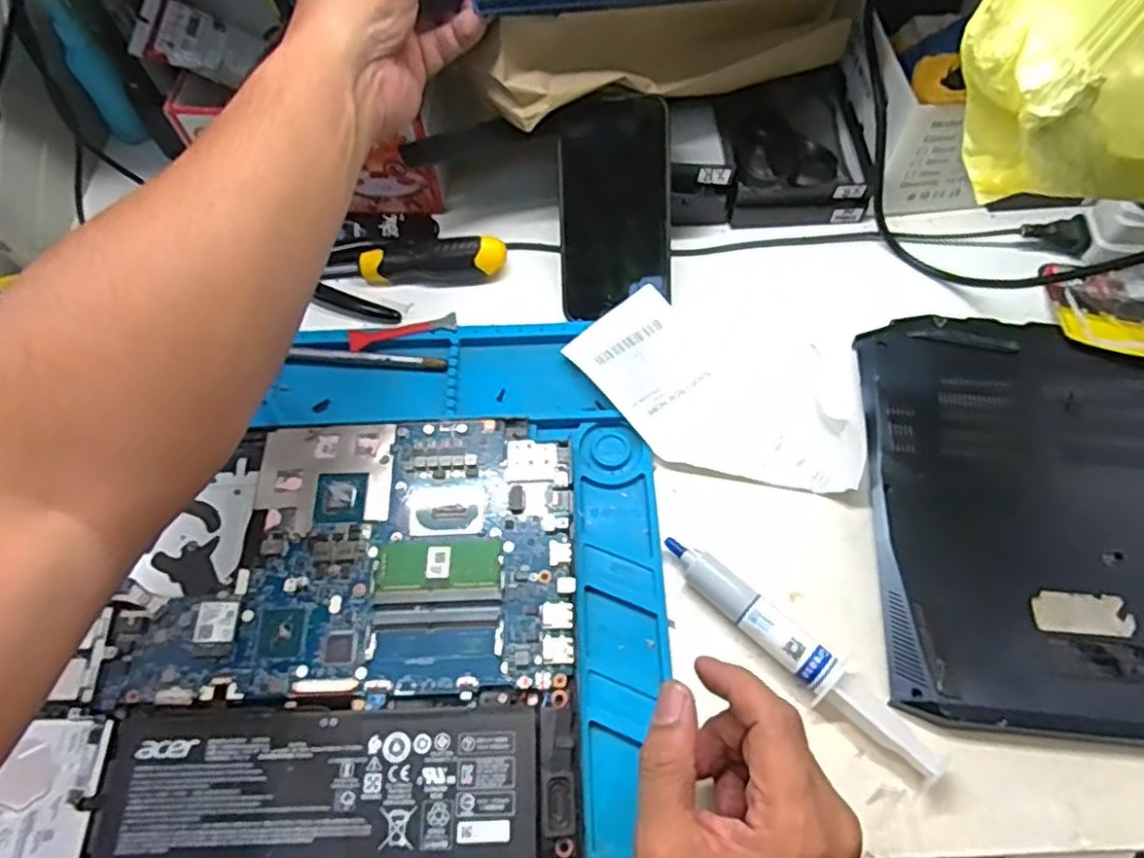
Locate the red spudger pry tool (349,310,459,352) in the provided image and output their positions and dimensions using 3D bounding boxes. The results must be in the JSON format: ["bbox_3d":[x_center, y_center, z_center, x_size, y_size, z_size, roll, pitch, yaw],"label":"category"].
[{"bbox_3d":[-0.116,-0.067,0.482,0.074,0.007,0.016,-15,60,-7],"label":"red spudger pry tool"}]

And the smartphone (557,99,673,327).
[{"bbox_3d":[0.029,-0.148,0.473,0.072,0.008,0.140,-2,98,-1],"label":"smartphone"}]

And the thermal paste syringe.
[{"bbox_3d":[0.117,0.117,0.372,0.167,0.018,0.022,39,68,22],"label":"thermal paste syringe"}]

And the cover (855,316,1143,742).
[{"bbox_3d":[0.356,0.051,0.398,0.353,0.015,0.242,5,59,5],"label":"cover"}]

